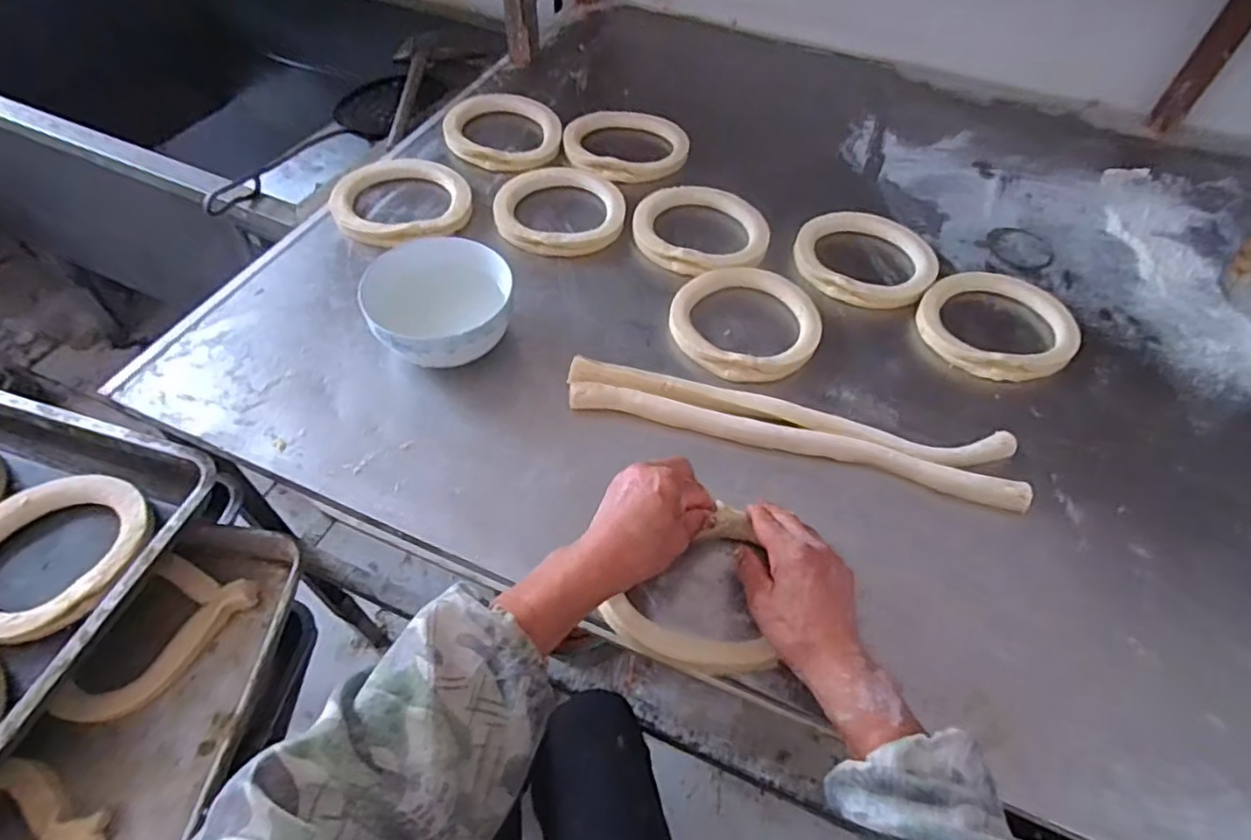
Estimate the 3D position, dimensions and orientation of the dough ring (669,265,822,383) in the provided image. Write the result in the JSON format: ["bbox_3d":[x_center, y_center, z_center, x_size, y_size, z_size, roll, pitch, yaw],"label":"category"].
[{"bbox_3d":[0.137,-0.113,0.736,0.165,0.021,0.167,1,52,-1],"label":"dough ring"}]

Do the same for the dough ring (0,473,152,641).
[{"bbox_3d":[-0.558,0.126,0.617,0.193,0.027,0.162,16,54,10],"label":"dough ring"}]

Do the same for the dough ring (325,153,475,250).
[{"bbox_3d":[-0.286,-0.293,0.849,0.180,0.020,0.182,1,52,-1],"label":"dough ring"}]

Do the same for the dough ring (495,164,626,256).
[{"bbox_3d":[-0.088,-0.295,0.860,0.166,0.023,0.199,-2,52,-3],"label":"dough ring"}]

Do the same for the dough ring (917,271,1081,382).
[{"bbox_3d":[0.431,-0.111,0.747,0.165,0.025,0.165,1,52,-1],"label":"dough ring"}]

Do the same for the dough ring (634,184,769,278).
[{"bbox_3d":[0.097,-0.246,0.832,0.166,0.029,0.166,1,52,-1],"label":"dough ring"}]

